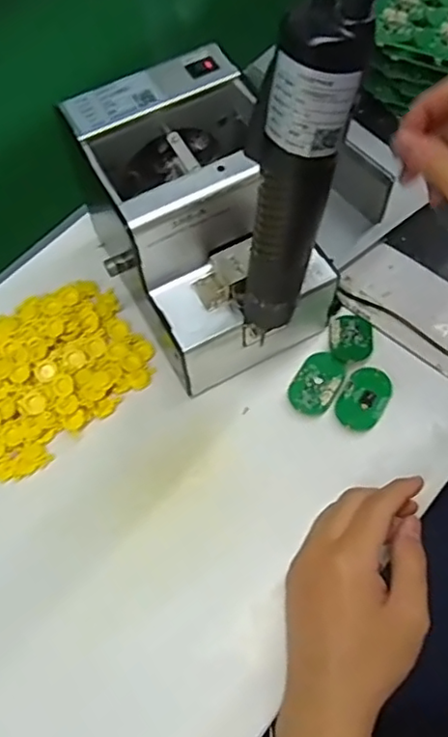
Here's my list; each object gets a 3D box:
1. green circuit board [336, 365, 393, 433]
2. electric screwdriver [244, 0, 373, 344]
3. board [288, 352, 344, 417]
[{"bbox_3d":[0.106,0.021,0.465,0.033,0.006,0.053,27,64,12],"label":"green circuit board"},{"bbox_3d":[0.032,-0.083,0.322,0.042,0.195,0.028,11,61,3],"label":"electric screwdriver"},{"bbox_3d":[0.069,0.011,0.471,0.033,0.005,0.050,27,64,12],"label":"board"}]

